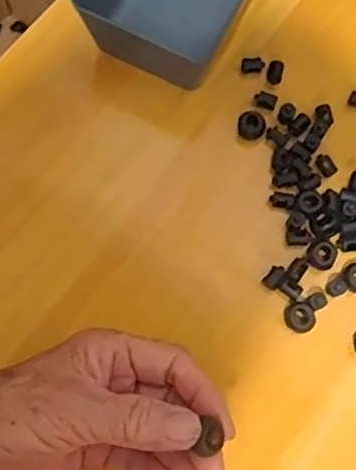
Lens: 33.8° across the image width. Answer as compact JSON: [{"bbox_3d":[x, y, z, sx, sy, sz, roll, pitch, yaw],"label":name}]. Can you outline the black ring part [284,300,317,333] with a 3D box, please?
[{"bbox_3d":[0.070,0.048,0.339,0.017,0.011,0.018,0,75,-1],"label":"black ring part"}]

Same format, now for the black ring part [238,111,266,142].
[{"bbox_3d":[0.046,-0.068,0.367,0.017,0.013,0.015,11,75,2],"label":"black ring part"}]

